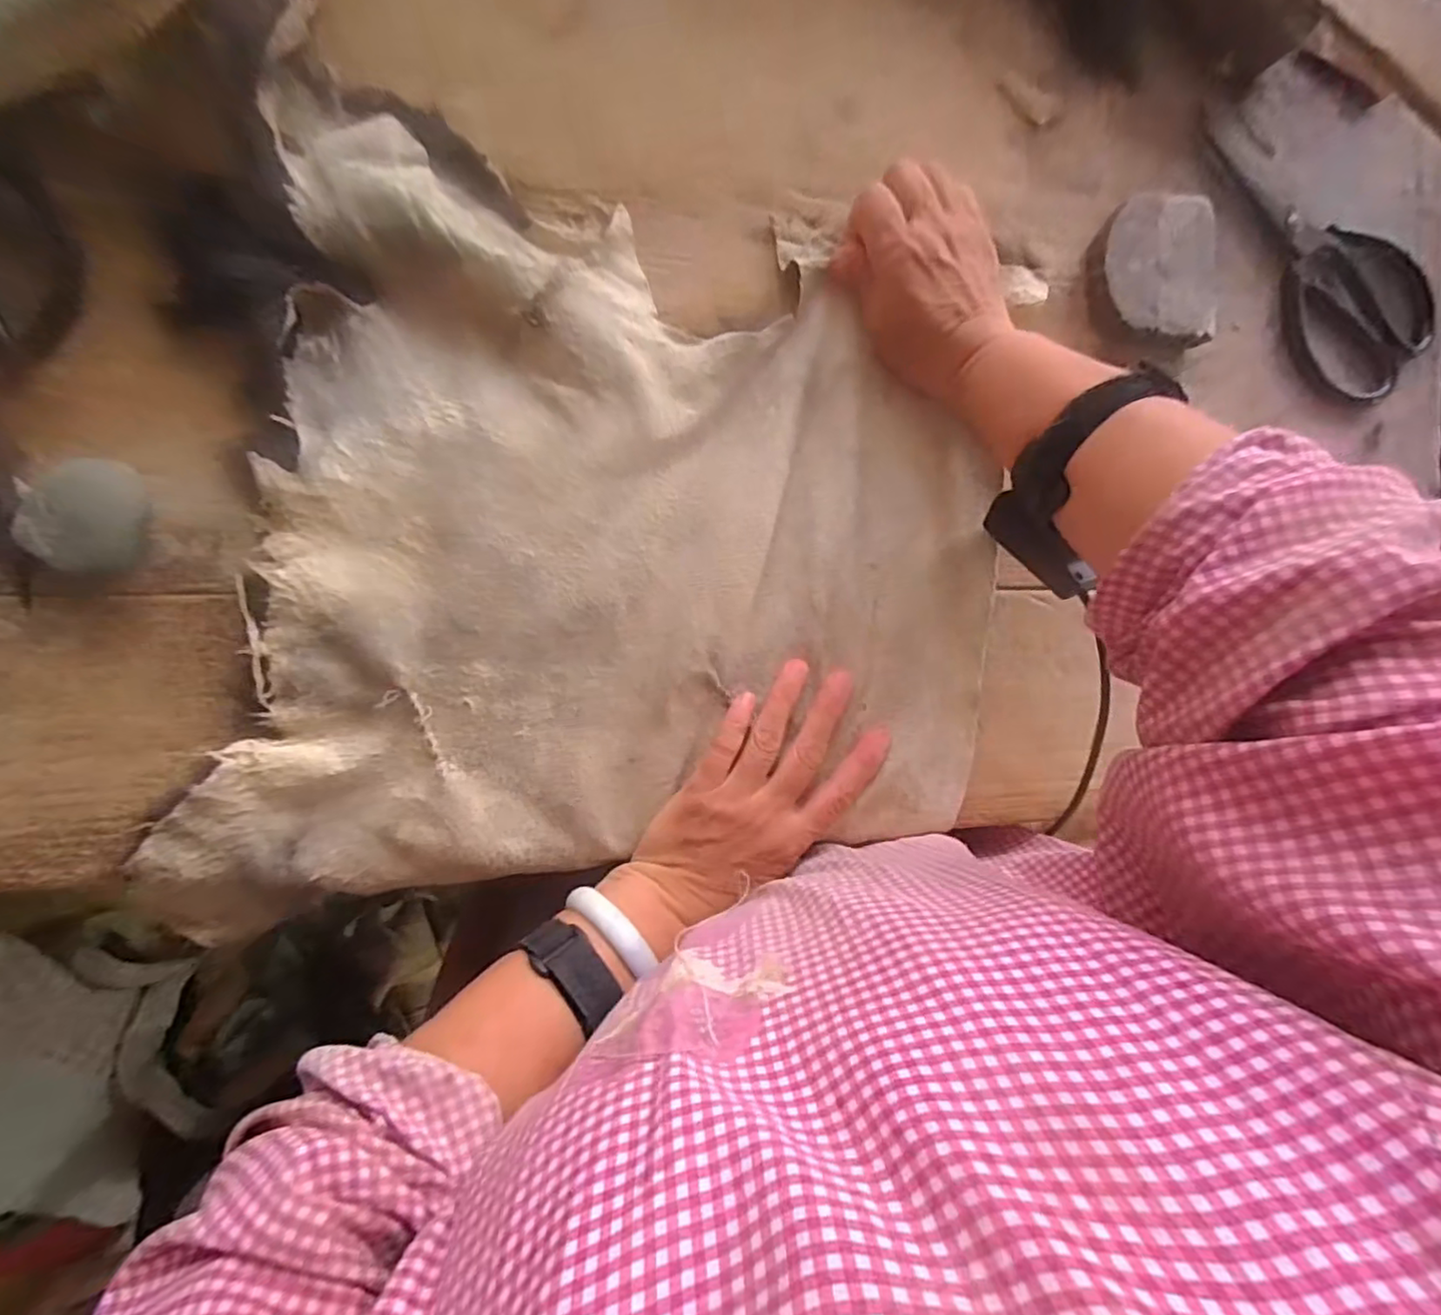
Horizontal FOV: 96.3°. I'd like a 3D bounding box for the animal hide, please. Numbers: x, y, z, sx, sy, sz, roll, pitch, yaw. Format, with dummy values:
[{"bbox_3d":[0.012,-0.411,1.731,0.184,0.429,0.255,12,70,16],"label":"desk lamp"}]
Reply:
[{"bbox_3d":[-0.057,-0.077,0.362,0.432,0.024,0.390,-3,92,-9],"label":"animal hide"}]

